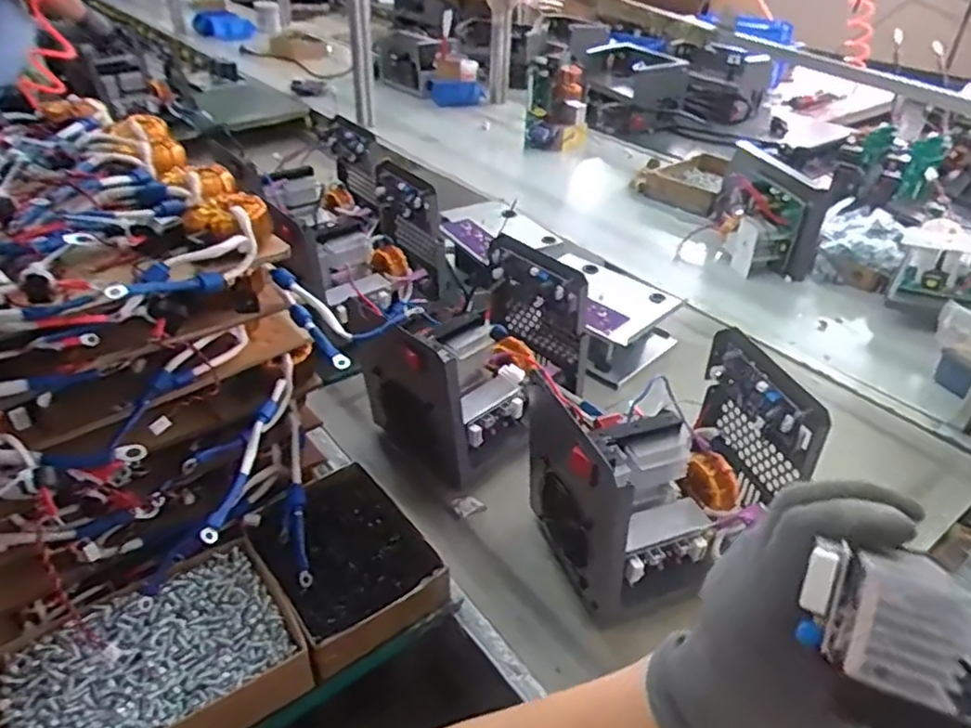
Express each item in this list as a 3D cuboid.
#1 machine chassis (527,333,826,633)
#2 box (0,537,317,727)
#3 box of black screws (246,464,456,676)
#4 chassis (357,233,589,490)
[{"bbox_3d":[0.166,0.098,0.634,0.231,0.182,0.166,-12,38,-18],"label":"machine chassis"},{"bbox_3d":[-0.261,0.243,0.529,0.209,0.046,0.140,-22,41,-29],"label":"box"},{"bbox_3d":[-0.130,0.178,0.623,0.130,0.053,0.175,-21,41,-29],"label":"box of black screws"},{"bbox_3d":[-0.008,0.000,0.766,0.150,0.183,0.242,30,44,34],"label":"chassis"}]

